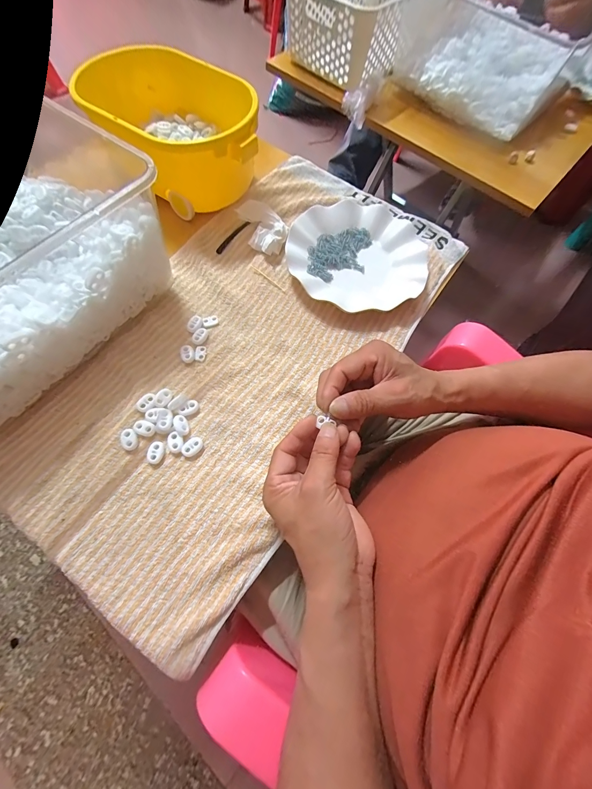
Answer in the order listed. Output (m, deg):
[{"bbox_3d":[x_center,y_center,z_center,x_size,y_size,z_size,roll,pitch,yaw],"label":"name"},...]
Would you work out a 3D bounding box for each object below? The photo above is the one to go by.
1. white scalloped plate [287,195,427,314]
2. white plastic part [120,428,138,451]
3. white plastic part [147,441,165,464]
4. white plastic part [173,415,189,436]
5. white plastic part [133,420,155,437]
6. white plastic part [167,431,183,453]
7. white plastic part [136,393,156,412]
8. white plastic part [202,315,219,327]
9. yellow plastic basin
[{"bbox_3d":[0.084,-0.197,0.424,0.180,0.023,0.179,1,67,-3],"label":"white scalloped plate"},{"bbox_3d":[-0.171,0.046,0.319,0.016,0.004,0.022,-22,70,-12],"label":"white plastic part"},{"bbox_3d":[-0.142,0.058,0.315,0.015,0.004,0.022,11,67,2],"label":"white plastic part"},{"bbox_3d":[-0.120,0.031,0.324,0.014,0.006,0.022,-28,71,-14],"label":"white plastic part"},{"bbox_3d":[-0.157,0.035,0.324,0.022,0.004,0.015,24,68,7],"label":"white plastic part"},{"bbox_3d":[-0.124,0.049,0.320,0.015,0.004,0.022,-16,69,-10],"label":"white plastic part"},{"bbox_3d":[-0.159,0.009,0.332,0.021,0.004,0.016,-41,75,-18],"label":"white plastic part"},{"bbox_3d":[-0.104,-0.090,0.379,0.019,0.004,0.014,-24,70,-13],"label":"white plastic part"},{"bbox_3d":[-0.161,-0.349,0.425,0.248,0.100,0.162,35,70,11],"label":"yellow plastic basin"}]

